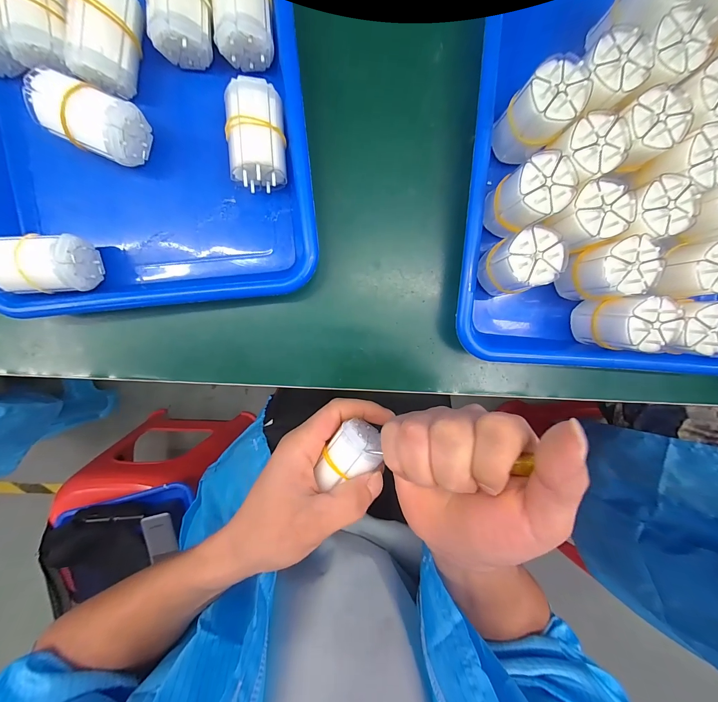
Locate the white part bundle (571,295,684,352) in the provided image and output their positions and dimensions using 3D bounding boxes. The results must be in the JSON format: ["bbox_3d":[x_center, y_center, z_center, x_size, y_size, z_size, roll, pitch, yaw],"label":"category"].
[{"bbox_3d":[0.195,-0.020,0.229,0.039,0.054,0.037,3,94,-2],"label":"white part bundle"}]

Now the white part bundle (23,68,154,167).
[{"bbox_3d":[-0.185,-0.159,0.217,0.058,0.040,0.038,20,93,-3],"label":"white part bundle"}]

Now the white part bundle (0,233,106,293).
[{"bbox_3d":[-0.229,-0.063,0.225,0.057,0.044,0.038,-1,94,-1],"label":"white part bundle"}]

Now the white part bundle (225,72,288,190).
[{"bbox_3d":[-0.072,-0.151,0.223,0.035,0.041,0.062,0,94,-1],"label":"white part bundle"}]

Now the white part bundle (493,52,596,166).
[{"bbox_3d":[0.123,-0.163,0.215,0.038,0.054,0.037,0,94,-1],"label":"white part bundle"}]

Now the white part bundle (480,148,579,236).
[{"bbox_3d":[0.118,-0.108,0.220,0.041,0.054,0.037,-27,94,1],"label":"white part bundle"}]

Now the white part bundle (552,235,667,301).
[{"bbox_3d":[0.175,-0.057,0.222,0.035,0.059,0.036,-11,94,-1],"label":"white part bundle"}]

